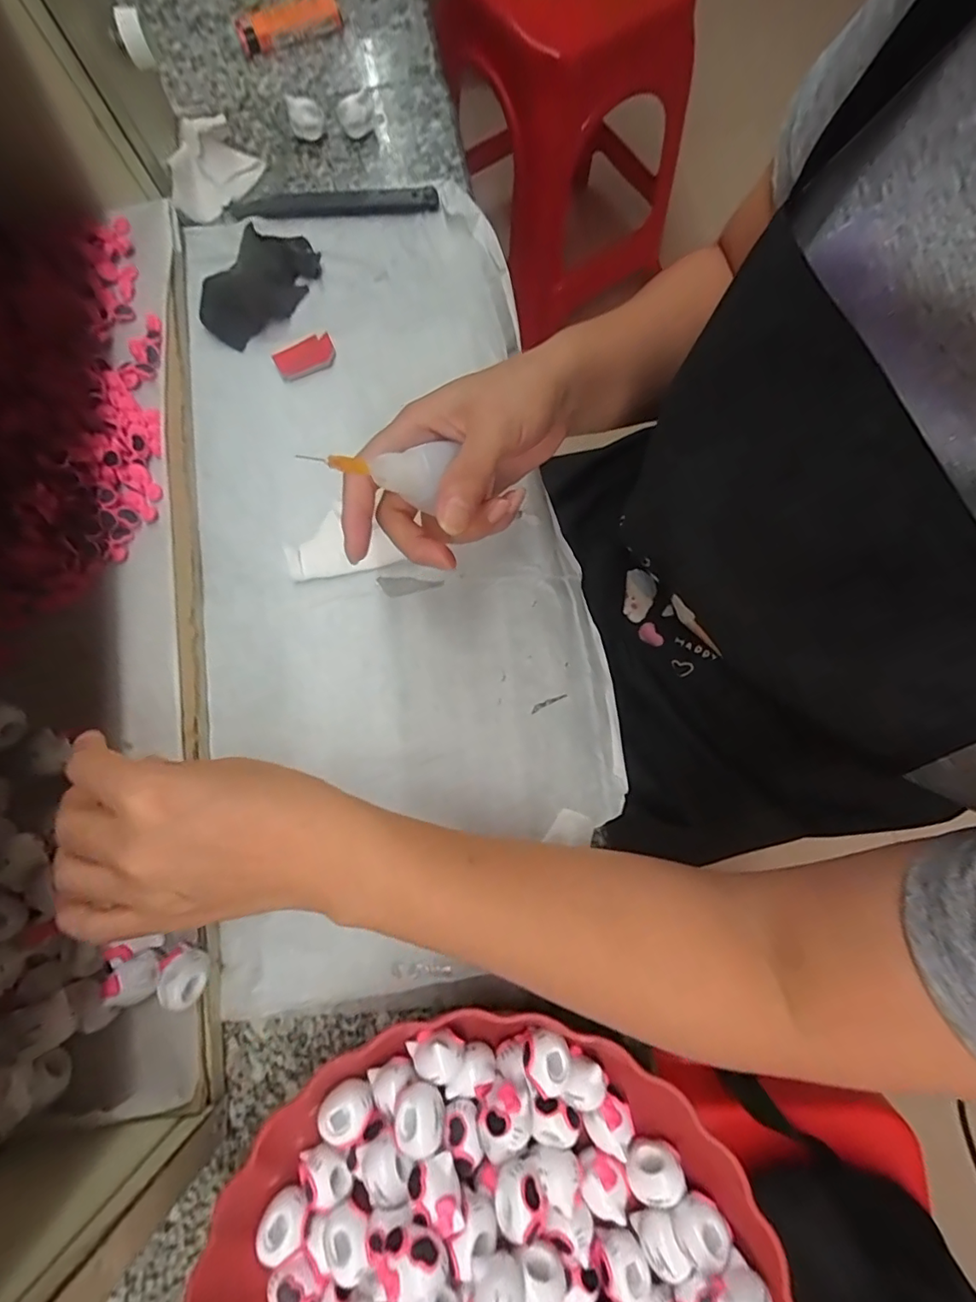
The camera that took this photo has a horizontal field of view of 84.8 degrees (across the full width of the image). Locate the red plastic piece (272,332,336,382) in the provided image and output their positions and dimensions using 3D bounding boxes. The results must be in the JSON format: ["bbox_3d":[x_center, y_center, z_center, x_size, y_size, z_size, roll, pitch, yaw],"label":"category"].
[{"bbox_3d":[-0.119,-0.192,0.349,0.039,0.007,0.024,-26,80,-4],"label":"red plastic piece"}]

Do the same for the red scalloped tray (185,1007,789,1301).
[{"bbox_3d":[-0.001,0.291,0.231,0.240,0.058,0.244,38,82,8],"label":"red scalloped tray"}]

